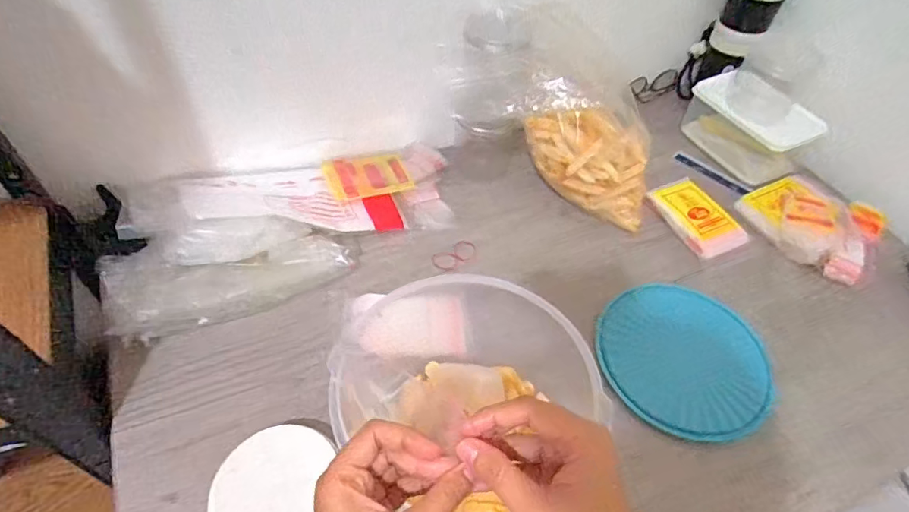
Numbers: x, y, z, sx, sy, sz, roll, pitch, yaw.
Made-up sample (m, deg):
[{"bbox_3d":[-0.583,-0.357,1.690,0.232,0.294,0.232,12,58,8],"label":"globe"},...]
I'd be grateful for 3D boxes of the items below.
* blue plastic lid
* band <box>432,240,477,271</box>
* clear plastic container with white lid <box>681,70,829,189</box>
[{"bbox_3d":[0.279,0.120,0.621,0.188,0.021,0.198,2,50,-2],"label":"blue plastic lid"},{"bbox_3d":[0.002,0.000,0.732,0.066,0.005,0.039,-26,57,-23],"label":"band"},{"bbox_3d":[0.502,-0.222,0.873,0.108,0.111,0.195,-24,56,-21],"label":"clear plastic container with white lid"}]

